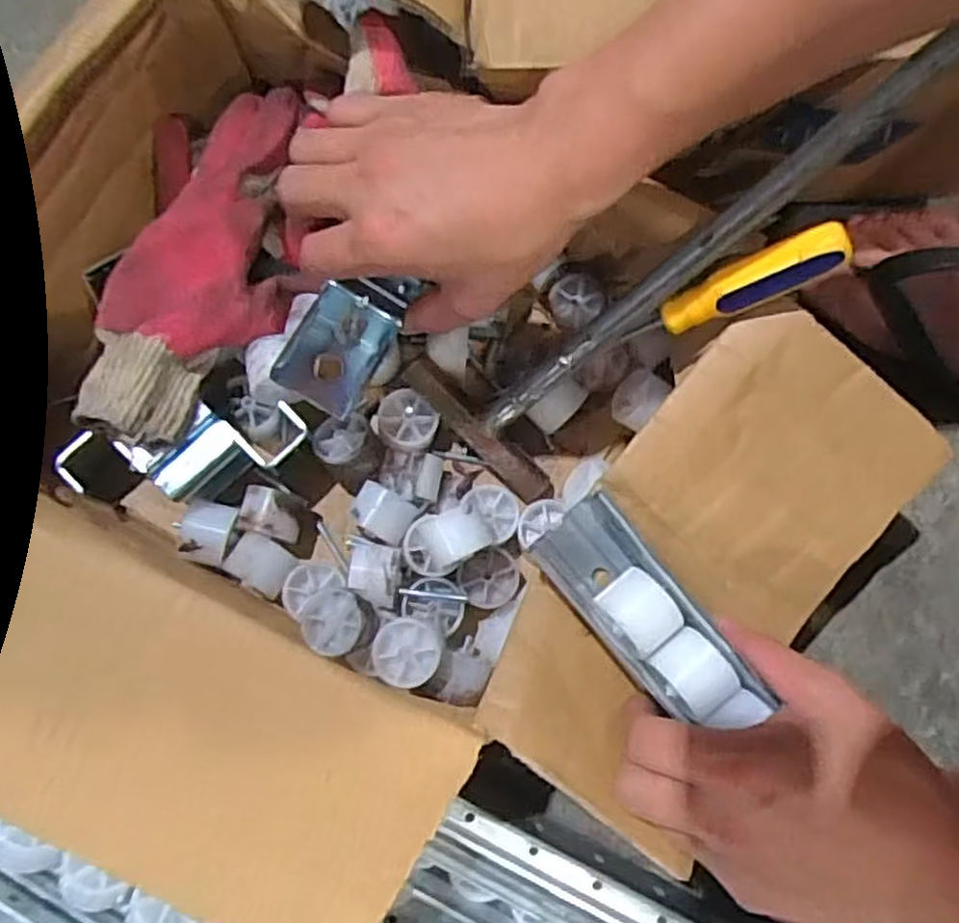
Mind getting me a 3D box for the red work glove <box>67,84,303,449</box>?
[{"bbox_3d":[-0.147,-0.110,0.403,0.082,0.035,0.206,17,79,2],"label":"red work glove"}]

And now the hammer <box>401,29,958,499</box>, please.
[{"bbox_3d":[0.092,-0.089,0.357,0.294,0.034,0.094,-37,80,31],"label":"hammer"}]

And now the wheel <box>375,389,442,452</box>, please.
[{"bbox_3d":[-0.043,-0.025,0.432,0.037,0.016,0.034,0,79,-1],"label":"wheel"}]

